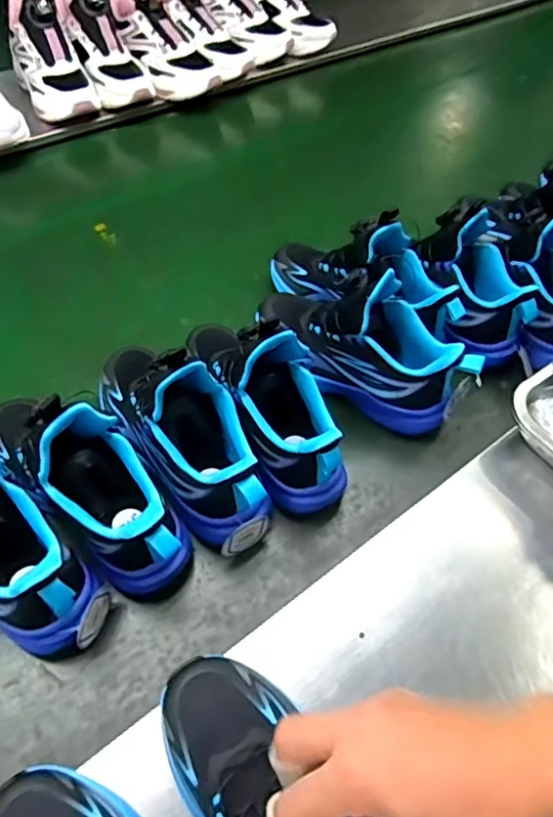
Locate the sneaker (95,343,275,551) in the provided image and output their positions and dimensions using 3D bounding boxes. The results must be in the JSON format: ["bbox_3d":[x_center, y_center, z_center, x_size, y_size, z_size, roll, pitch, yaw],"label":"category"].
[{"bbox_3d":[-0.091,0.014,0.520,0.079,0.152,0.235,-30,58,-25],"label":"sneaker"}]

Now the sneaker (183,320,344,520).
[{"bbox_3d":[-0.008,-0.013,0.541,0.083,0.158,0.214,-21,55,-19],"label":"sneaker"}]

